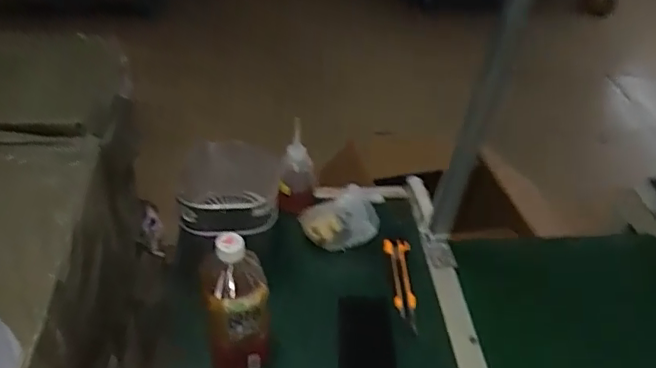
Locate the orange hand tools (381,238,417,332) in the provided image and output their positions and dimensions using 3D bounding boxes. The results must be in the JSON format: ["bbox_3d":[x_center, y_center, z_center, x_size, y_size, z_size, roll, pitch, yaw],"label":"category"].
[{"bbox_3d":[0.109,0.146,0.856,0.041,0.021,0.149,3,41,-3],"label":"orange hand tools"}]

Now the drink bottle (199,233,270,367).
[{"bbox_3d":[-0.112,0.151,0.687,0.076,0.212,0.070,-6,43,-13],"label":"drink bottle"}]

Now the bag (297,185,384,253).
[{"bbox_3d":[0.028,0.054,0.911,0.131,0.072,0.083,-12,44,-19],"label":"bag"}]

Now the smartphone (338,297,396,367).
[{"bbox_3d":[0.053,0.225,0.792,0.075,0.011,0.183,3,36,-1],"label":"smartphone"}]

